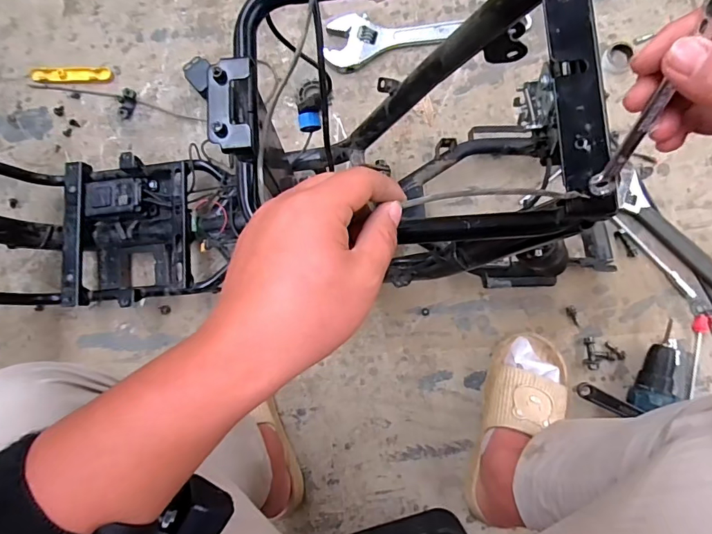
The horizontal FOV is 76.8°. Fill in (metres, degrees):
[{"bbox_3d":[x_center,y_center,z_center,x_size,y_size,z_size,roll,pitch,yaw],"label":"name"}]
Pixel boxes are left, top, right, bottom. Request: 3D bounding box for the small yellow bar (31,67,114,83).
[{"bbox_3d":[-0.507,-0.342,0.801,0.147,0.005,0.030,0,84,4],"label":"small yellow bar"}]

